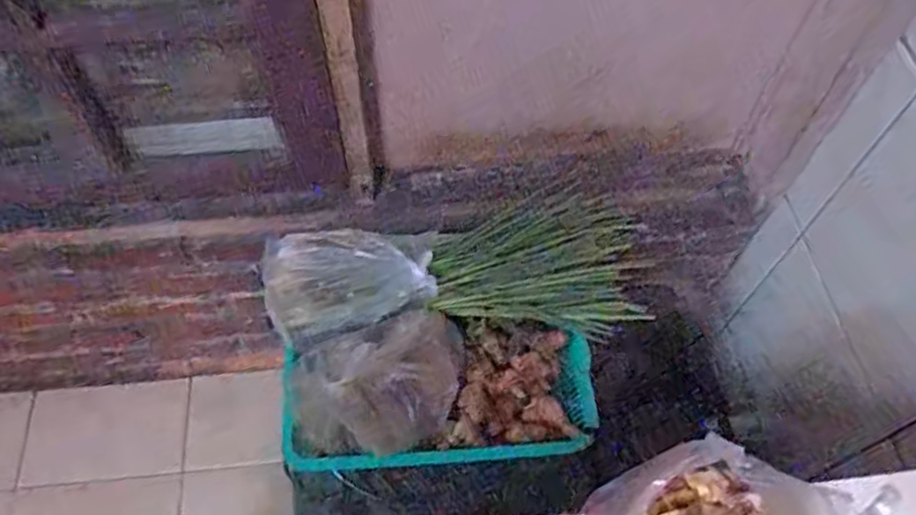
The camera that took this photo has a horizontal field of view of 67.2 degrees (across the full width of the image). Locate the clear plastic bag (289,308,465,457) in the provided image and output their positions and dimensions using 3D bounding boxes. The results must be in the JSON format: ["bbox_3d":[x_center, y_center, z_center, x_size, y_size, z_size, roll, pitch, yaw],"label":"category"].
[{"bbox_3d":[-0.094,0.147,0.845,0.220,0.095,0.152,-16,61,-11],"label":"clear plastic bag"}]

